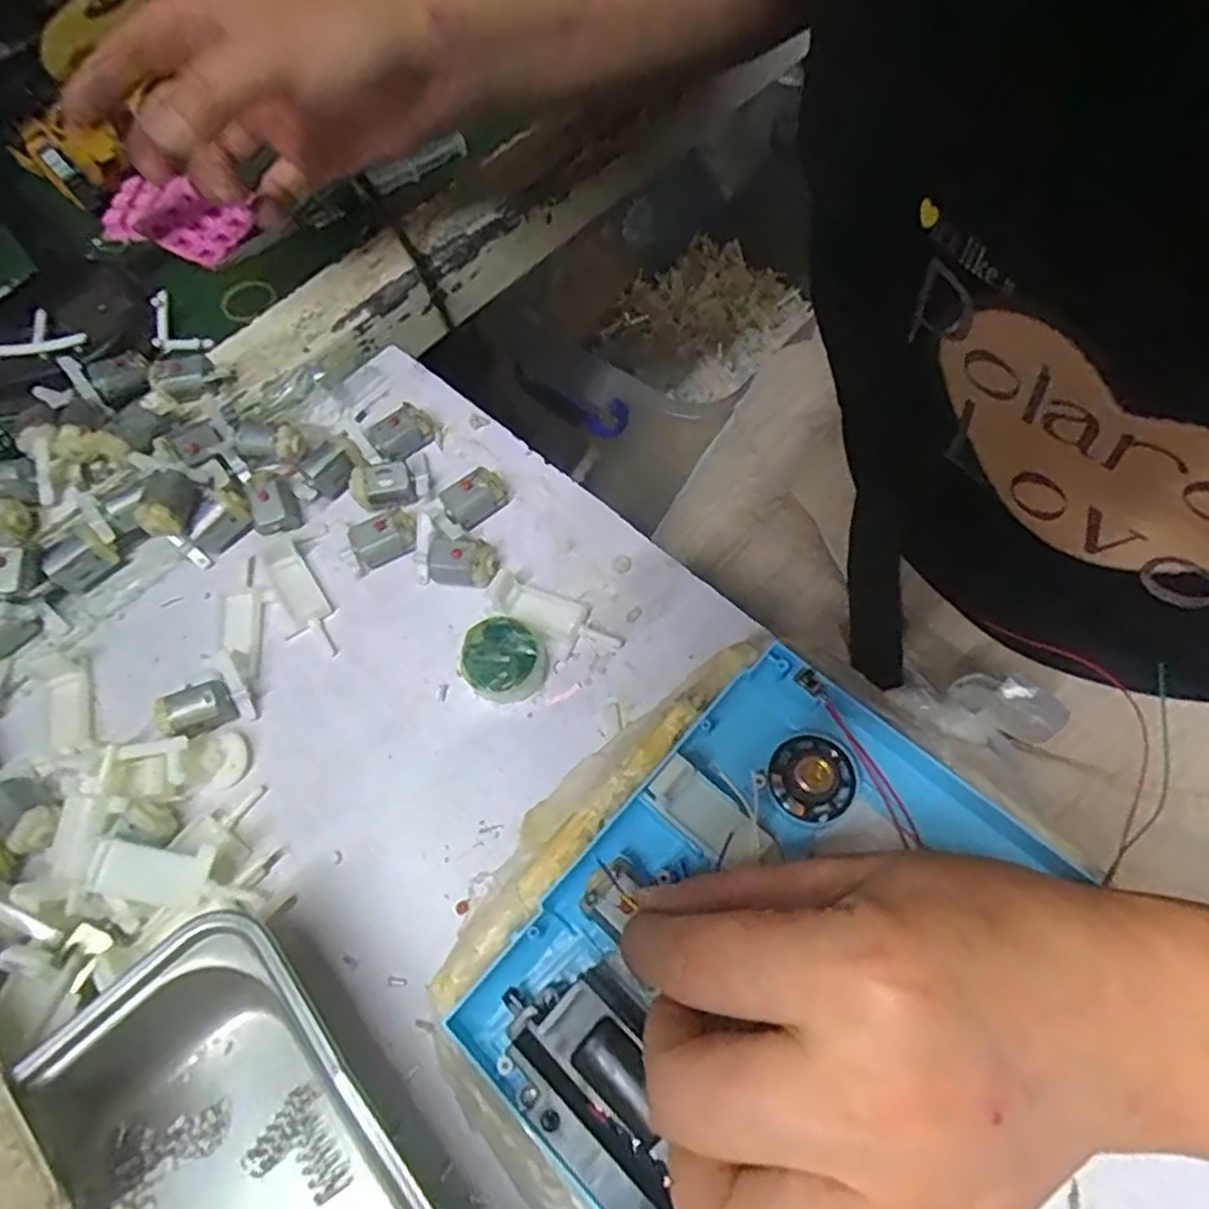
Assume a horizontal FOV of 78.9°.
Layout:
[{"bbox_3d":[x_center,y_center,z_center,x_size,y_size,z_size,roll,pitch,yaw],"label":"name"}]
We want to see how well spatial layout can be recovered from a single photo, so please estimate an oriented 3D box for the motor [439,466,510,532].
[{"bbox_3d":[-0.059,-0.049,0.337,0.030,0.018,0.016,-32,66,-14],"label":"motor"}]

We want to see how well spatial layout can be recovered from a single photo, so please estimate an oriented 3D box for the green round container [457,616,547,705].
[{"bbox_3d":[-0.042,0.023,0.302,0.033,0.019,0.032,-1,63,1],"label":"green round container"}]

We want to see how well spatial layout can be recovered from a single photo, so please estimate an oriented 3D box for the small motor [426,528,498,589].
[{"bbox_3d":[-0.063,-0.019,0.324,0.031,0.015,0.018,11,63,7],"label":"small motor"}]

